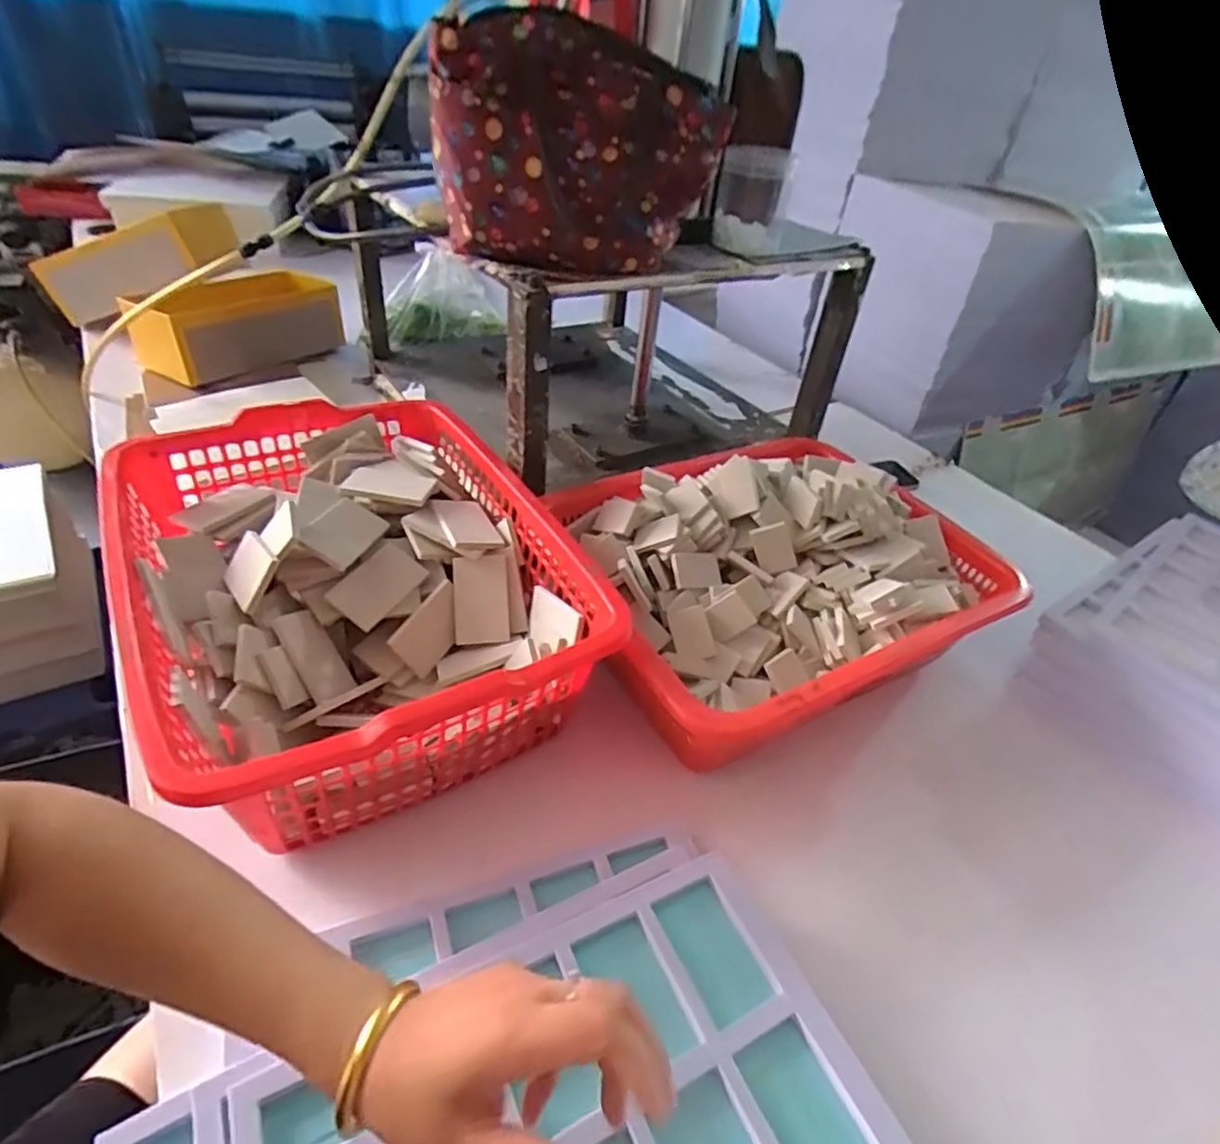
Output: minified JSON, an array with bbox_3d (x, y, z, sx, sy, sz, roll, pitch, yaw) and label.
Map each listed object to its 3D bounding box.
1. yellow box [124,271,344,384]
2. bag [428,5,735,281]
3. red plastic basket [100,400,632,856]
[{"bbox_3d":[-0.673,-0.448,1.197,0.184,0.136,0.336,28,44,23],"label":"yellow box"},{"bbox_3d":[-0.027,-0.394,0.636,0.259,0.194,0.125,-8,42,-17],"label":"bag"},{"bbox_3d":[-0.243,0.014,0.659,0.360,0.151,0.488,-17,45,-27],"label":"red plastic basket"}]

